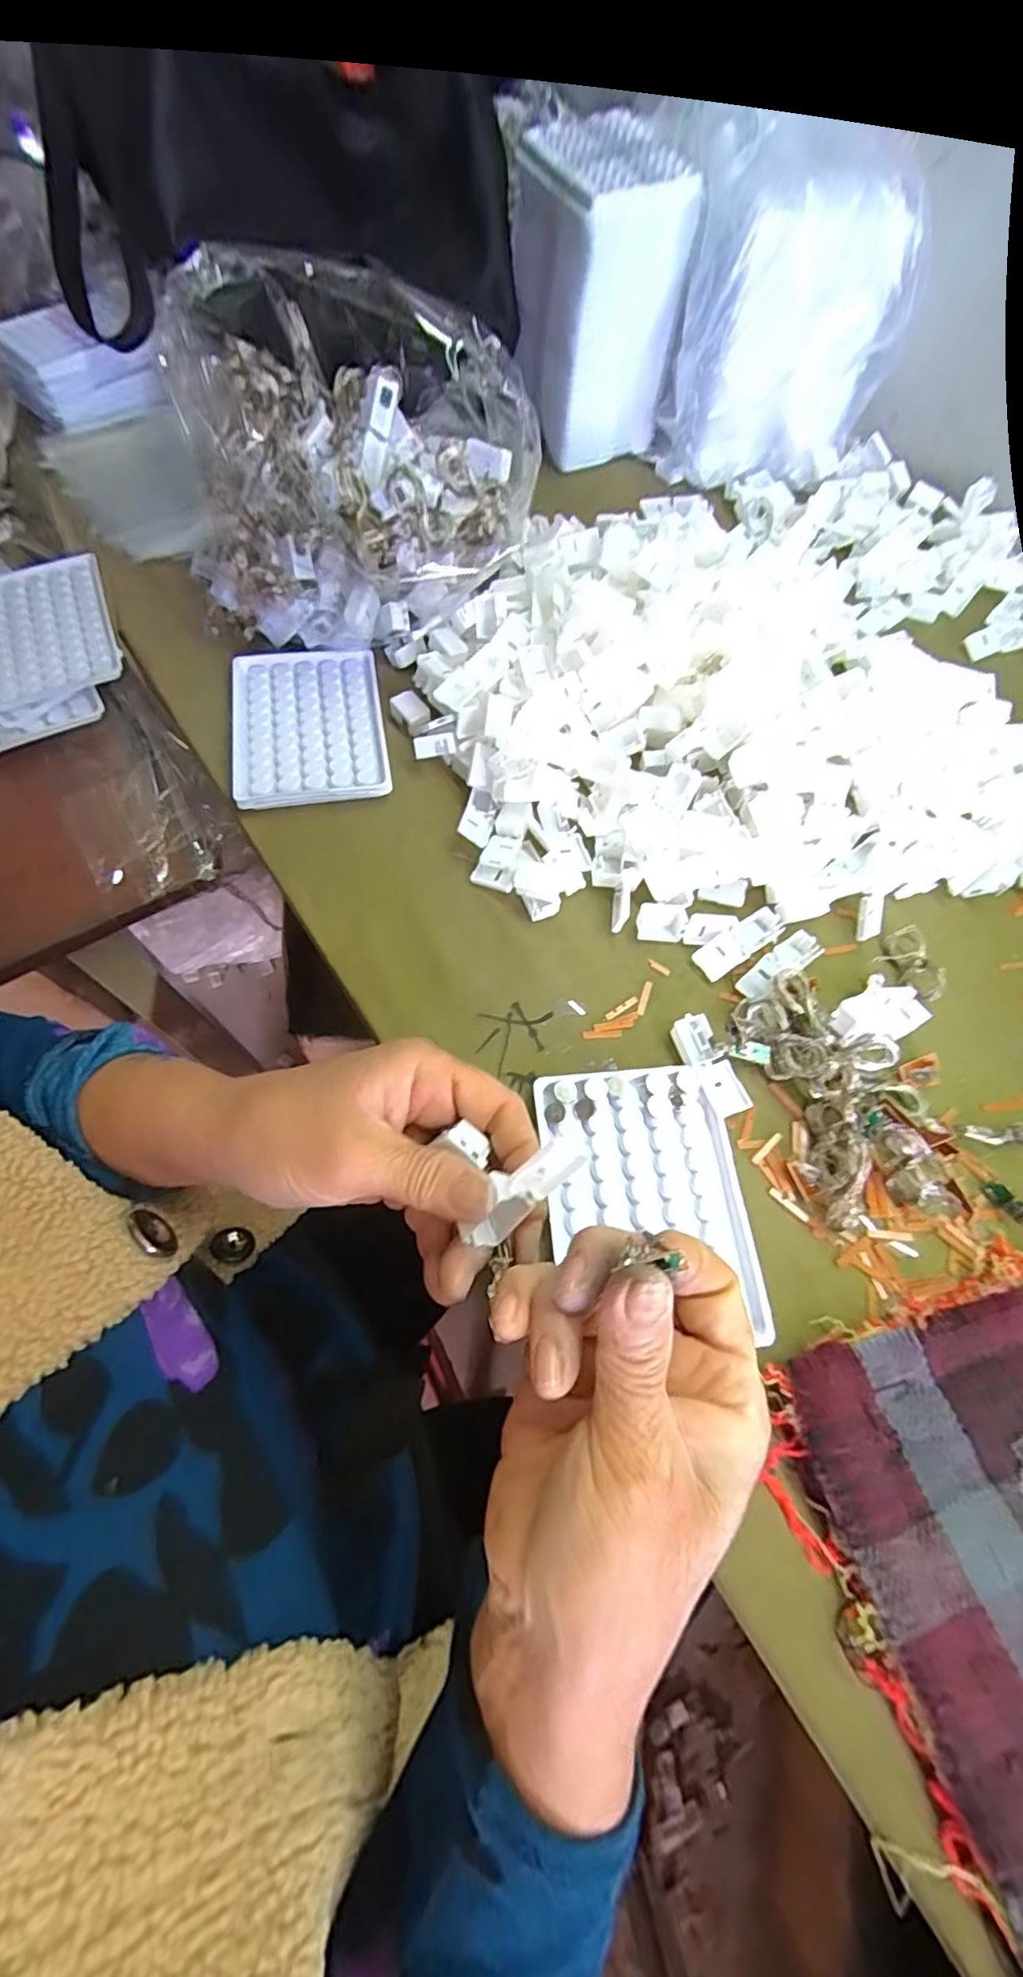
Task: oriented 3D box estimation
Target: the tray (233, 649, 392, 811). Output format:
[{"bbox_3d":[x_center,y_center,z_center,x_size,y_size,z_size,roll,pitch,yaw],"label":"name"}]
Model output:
[{"bbox_3d":[-0.134,-0.175,0.416,0.094,0.014,0.126,-9,67,-7],"label":"tray"}]

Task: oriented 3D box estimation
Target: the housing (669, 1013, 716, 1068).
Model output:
[{"bbox_3d":[0.098,0.029,0.336,0.020,0.011,0.028,-8,67,-7],"label":"housing"}]

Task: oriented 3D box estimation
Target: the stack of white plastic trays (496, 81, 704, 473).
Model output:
[{"bbox_3d":[0.060,-0.553,0.507,0.105,0.158,0.123,-20,67,-10],"label":"stack of white plastic trays"}]

